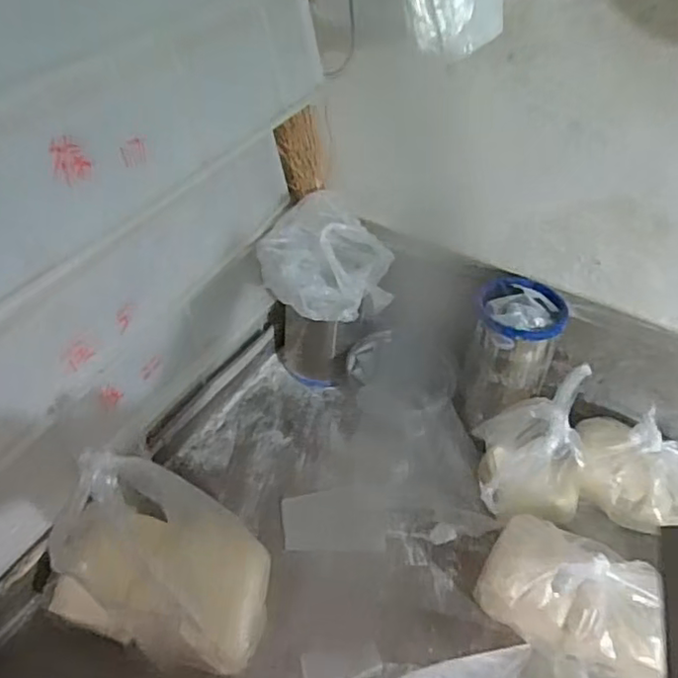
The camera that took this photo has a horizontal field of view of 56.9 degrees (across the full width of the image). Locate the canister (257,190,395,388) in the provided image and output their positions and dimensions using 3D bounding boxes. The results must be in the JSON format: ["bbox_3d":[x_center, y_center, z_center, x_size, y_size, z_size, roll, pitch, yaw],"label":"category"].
[{"bbox_3d":[-0.020,-0.032,0.759,0.139,0.230,0.136,-5,45,-10],"label":"canister"}]

